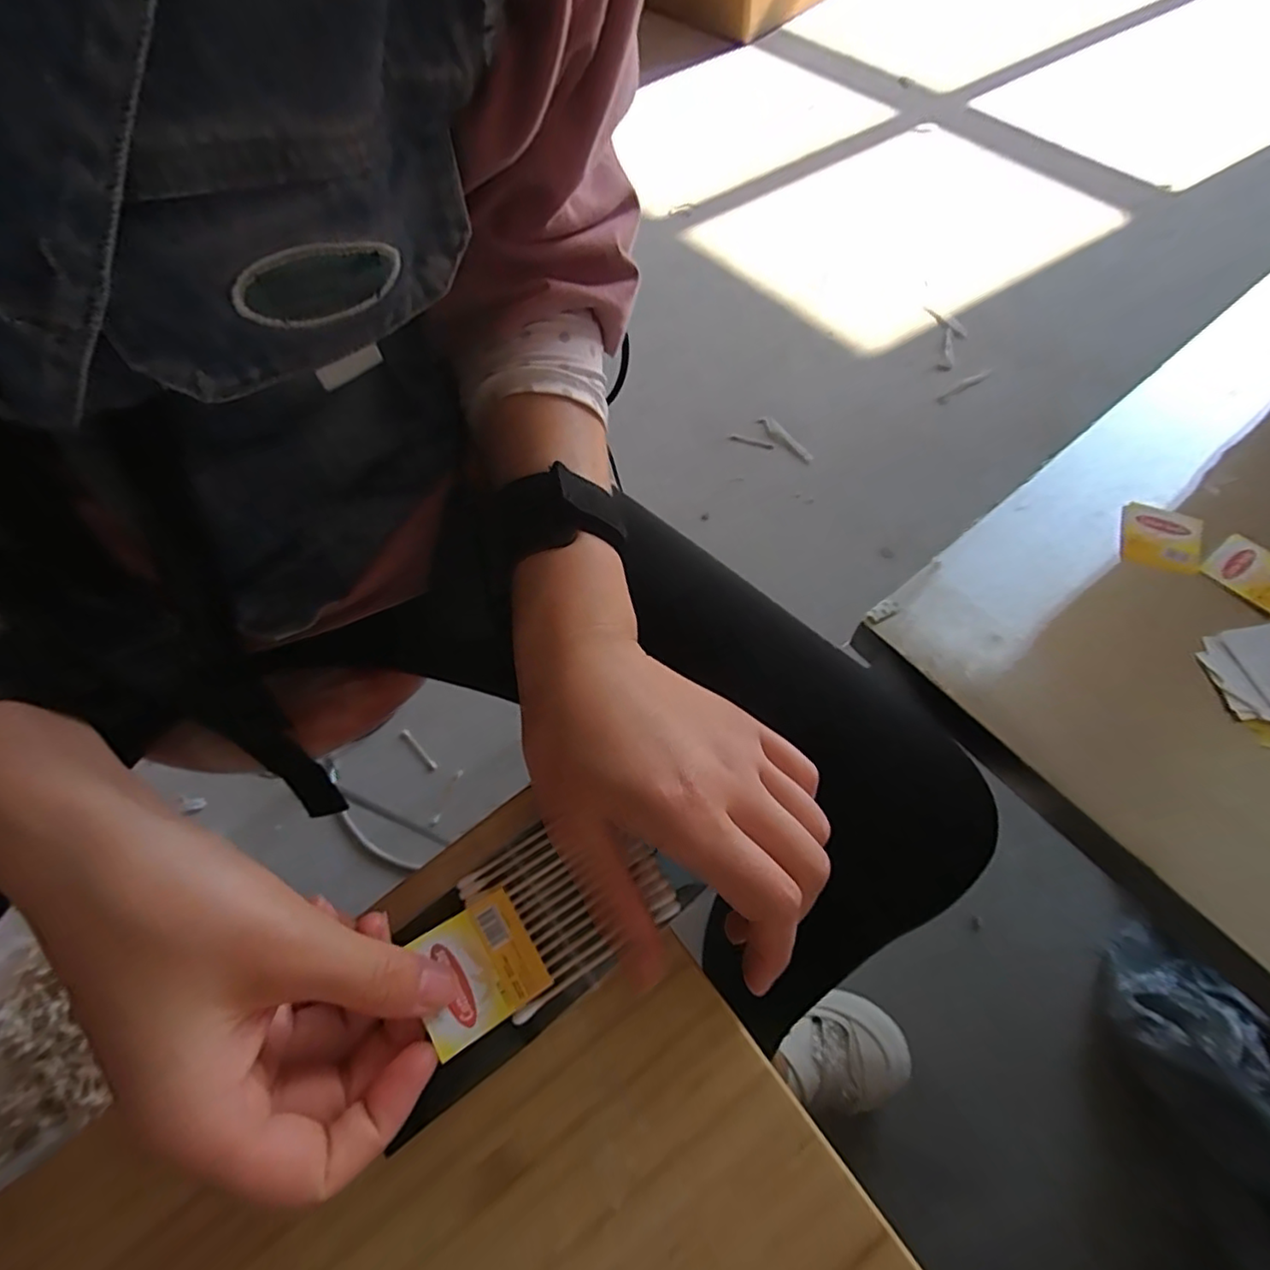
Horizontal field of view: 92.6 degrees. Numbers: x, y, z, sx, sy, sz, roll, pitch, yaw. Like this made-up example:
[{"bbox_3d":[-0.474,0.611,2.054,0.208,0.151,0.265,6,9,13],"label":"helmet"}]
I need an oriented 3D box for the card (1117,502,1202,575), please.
[{"bbox_3d":[0.313,-0.058,0.362,0.042,0.007,0.040,13,77,12],"label":"card"}]

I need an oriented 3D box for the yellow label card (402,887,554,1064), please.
[{"bbox_3d":[-0.057,0.119,0.218,0.042,0.004,0.039,-20,67,-37],"label":"yellow label card"}]

